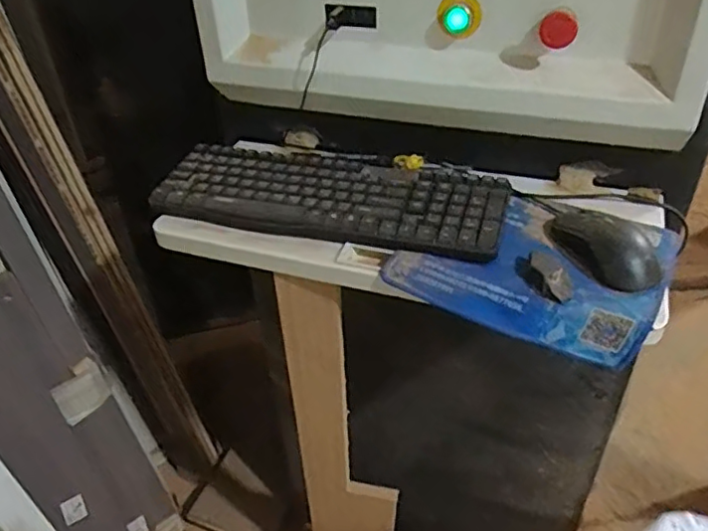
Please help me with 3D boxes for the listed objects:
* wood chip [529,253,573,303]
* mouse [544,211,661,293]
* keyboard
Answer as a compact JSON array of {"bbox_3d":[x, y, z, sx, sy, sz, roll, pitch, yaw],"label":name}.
[{"bbox_3d":[0.182,0.010,0.544,0.031,0.021,0.050,-7,38,-5],"label":"wood chip"},{"bbox_3d":[0.241,-0.025,0.573,0.064,0.039,0.122,-18,41,-18],"label":"mouse"},{"bbox_3d":[-0.030,-0.075,0.655,0.379,0.031,0.125,11,40,17],"label":"keyboard"}]

